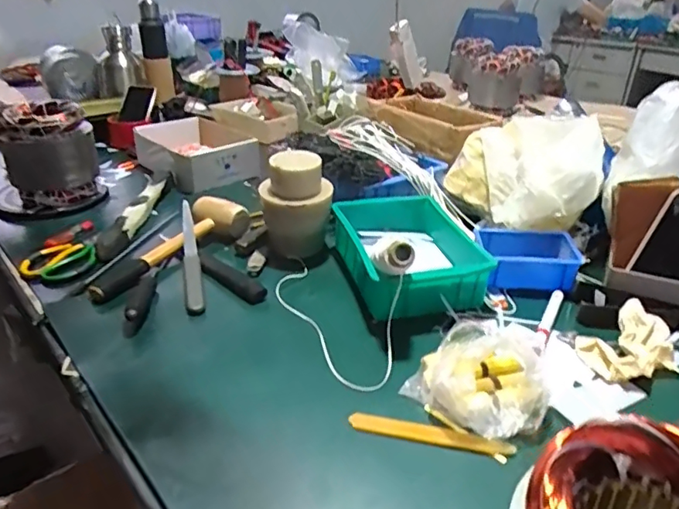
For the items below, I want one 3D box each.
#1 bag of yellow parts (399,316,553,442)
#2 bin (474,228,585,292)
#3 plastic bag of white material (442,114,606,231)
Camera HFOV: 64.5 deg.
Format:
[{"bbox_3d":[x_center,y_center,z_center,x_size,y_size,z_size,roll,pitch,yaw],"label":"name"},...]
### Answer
[{"bbox_3d":[0.177,0.122,0.604,0.185,0.065,0.148,-19,35,-32],"label":"bag of yellow parts"},{"bbox_3d":[0.284,0.006,0.826,0.146,0.053,0.104,3,29,4],"label":"bin"},{"bbox_3d":[0.299,-0.146,0.892,0.246,0.144,0.153,14,31,22],"label":"plastic bag of white material"}]

